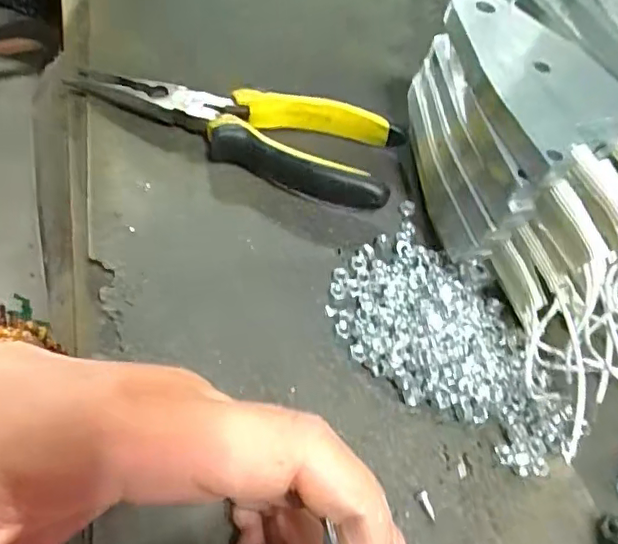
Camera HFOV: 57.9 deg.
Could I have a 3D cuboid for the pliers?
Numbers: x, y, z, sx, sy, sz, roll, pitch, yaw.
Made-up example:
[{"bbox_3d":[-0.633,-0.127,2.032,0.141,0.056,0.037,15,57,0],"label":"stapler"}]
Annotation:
[{"bbox_3d":[-0.042,-0.080,0.318,0.182,0.026,0.061,16,54,1],"label":"pliers"}]

